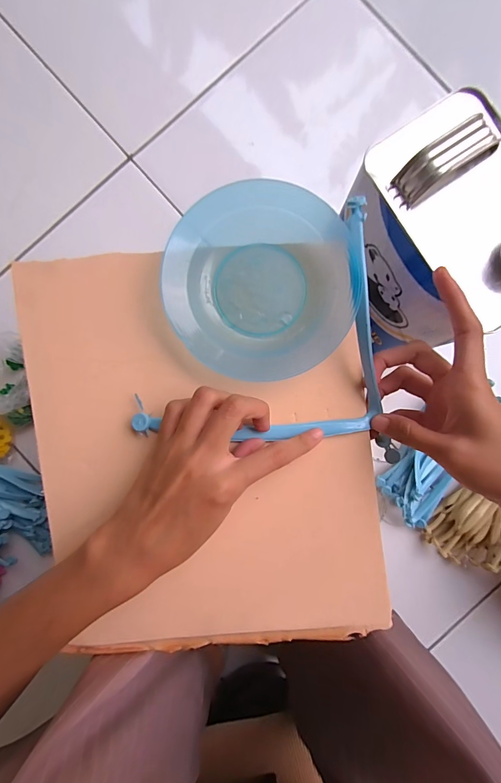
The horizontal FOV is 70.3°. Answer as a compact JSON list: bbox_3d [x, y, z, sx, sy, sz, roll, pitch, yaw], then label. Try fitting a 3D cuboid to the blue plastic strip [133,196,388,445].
[{"bbox_3d":[0.000,-0.045,0.247,0.174,0.025,0.162,-6,89,0],"label":"blue plastic strip"}]

